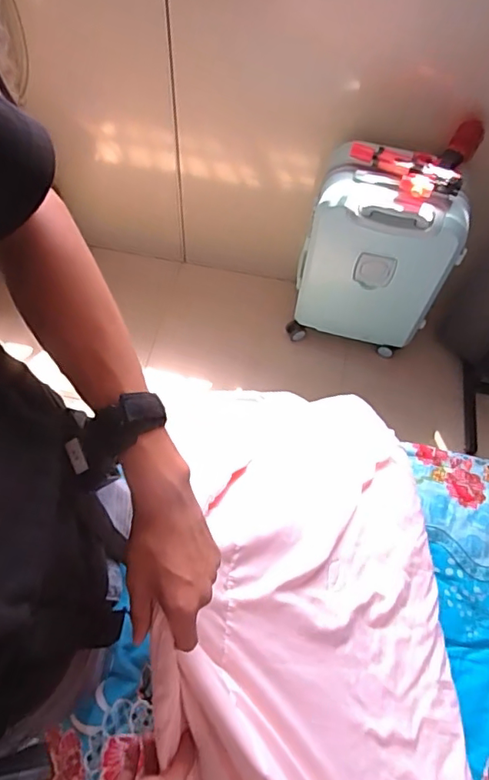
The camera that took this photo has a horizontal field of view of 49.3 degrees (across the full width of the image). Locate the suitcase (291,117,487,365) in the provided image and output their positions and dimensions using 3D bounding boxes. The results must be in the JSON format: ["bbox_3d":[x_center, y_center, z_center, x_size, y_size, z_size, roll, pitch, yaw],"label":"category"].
[{"bbox_3d":[0.347,-0.364,1.405,0.362,0.574,0.217,18,62,8],"label":"suitcase"}]

